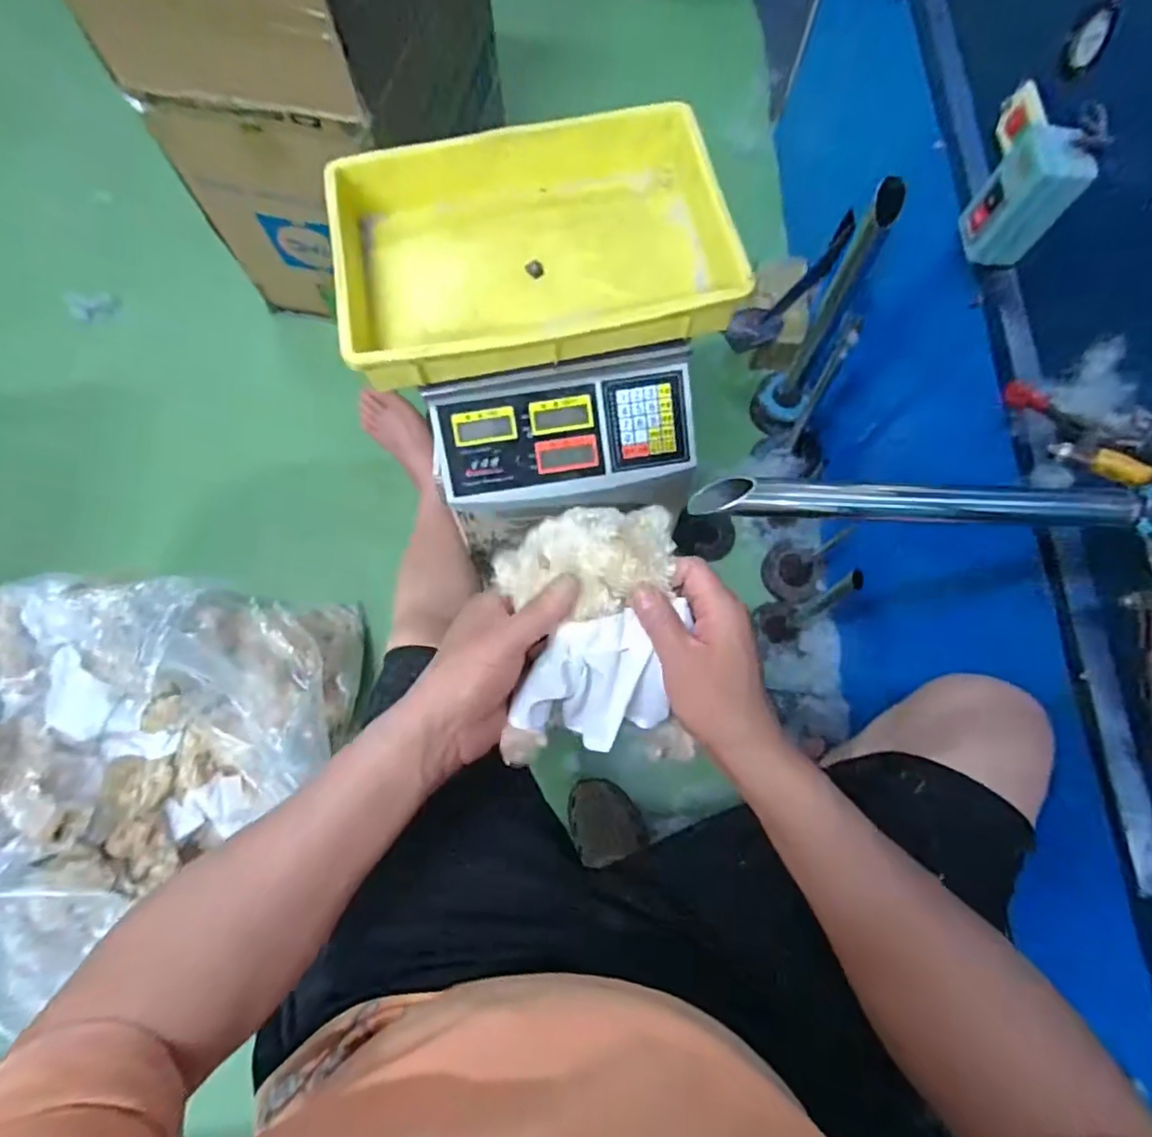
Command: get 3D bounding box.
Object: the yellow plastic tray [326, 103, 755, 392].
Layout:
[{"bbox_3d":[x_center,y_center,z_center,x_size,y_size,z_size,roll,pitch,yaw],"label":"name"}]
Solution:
[{"bbox_3d":[-0.044,-0.312,0.578,0.353,0.067,0.251,-10,72,-3],"label":"yellow plastic tray"}]

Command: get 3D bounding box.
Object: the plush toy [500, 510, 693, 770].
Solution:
[{"bbox_3d":[0.010,0.045,0.403,0.121,0.081,0.156,-4,72,-2],"label":"plush toy"}]

